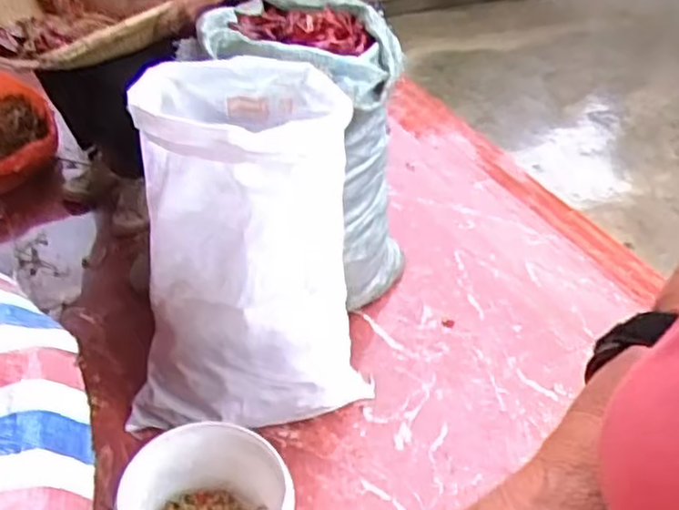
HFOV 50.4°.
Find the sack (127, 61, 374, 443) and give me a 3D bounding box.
[{"bbox_3d":[-0.177,0.008,1.318,0.421,0.618,0.351,-8,42,-16],"label":"sack"}]

